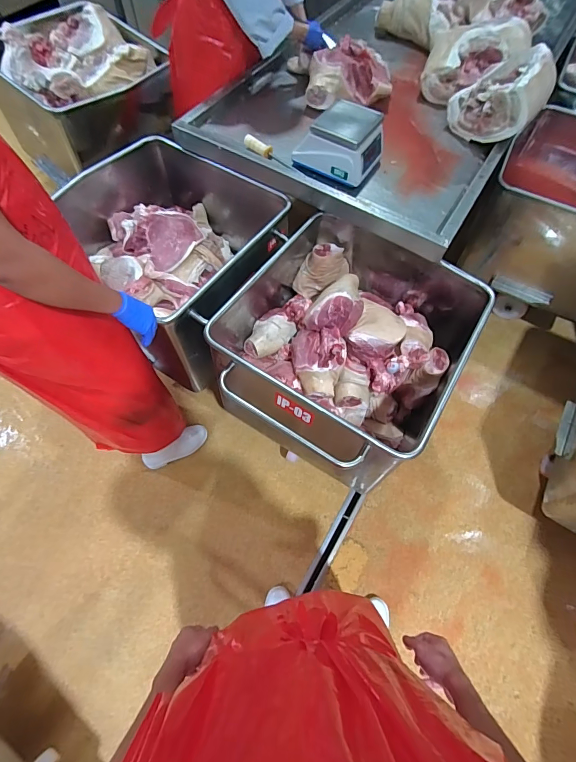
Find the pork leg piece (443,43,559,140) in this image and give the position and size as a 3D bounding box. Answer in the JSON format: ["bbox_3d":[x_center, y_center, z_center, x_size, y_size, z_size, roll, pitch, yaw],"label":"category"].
[{"bbox_3d":[0.754,-1.003,1.375,0.304,0.261,0.188,18,64,7],"label":"pork leg piece"}]

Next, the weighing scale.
[{"bbox_3d":[0.178,-0.817,1.285,0.243,0.160,0.243,28,65,11],"label":"weighing scale"}]

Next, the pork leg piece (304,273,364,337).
[{"bbox_3d":[0.161,-0.264,1.202,0.163,0.105,0.256,18,64,7],"label":"pork leg piece"}]

